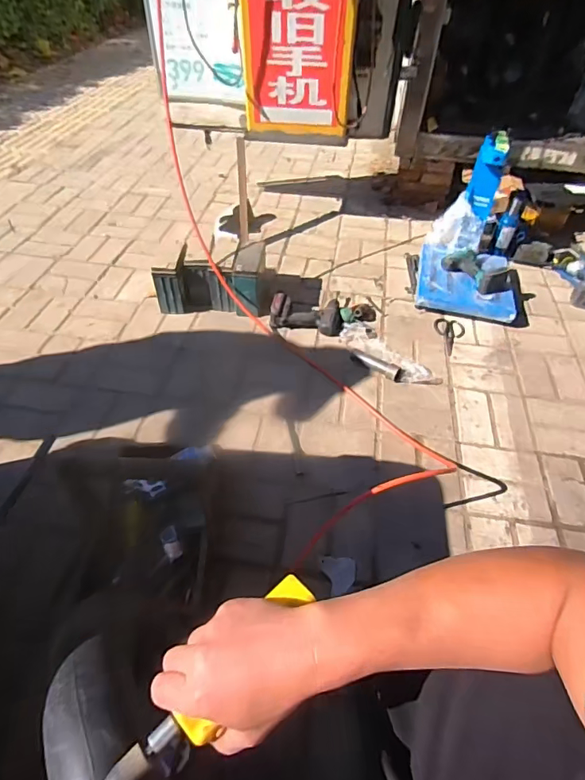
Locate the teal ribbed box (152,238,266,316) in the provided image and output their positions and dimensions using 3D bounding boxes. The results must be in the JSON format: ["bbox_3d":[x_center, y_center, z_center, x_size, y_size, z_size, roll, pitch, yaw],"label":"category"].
[{"bbox_3d":[-0.247,-0.378,1.455,0.345,0.173,0.237,4,48,1],"label":"teal ribbed box"}]

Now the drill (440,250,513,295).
[{"bbox_3d":[0.615,-0.398,1.486,0.141,0.080,0.217,-16,49,-16],"label":"drill"}]

